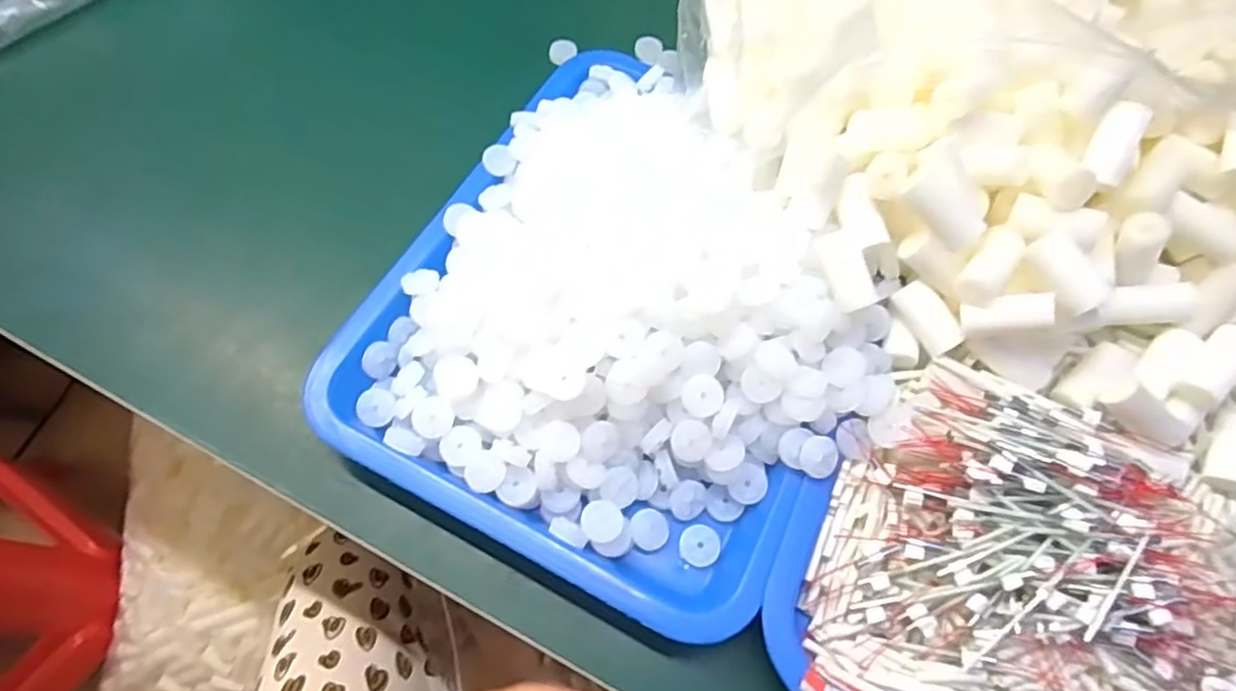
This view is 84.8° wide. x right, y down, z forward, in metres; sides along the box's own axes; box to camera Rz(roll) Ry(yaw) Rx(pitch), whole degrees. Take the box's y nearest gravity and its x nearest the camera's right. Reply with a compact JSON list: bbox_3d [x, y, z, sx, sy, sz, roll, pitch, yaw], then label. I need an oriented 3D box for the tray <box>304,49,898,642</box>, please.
[{"bbox_3d":[0.014,-0.029,0.379,0.265,0.076,0.302,27,66,10],"label":"tray"}]

